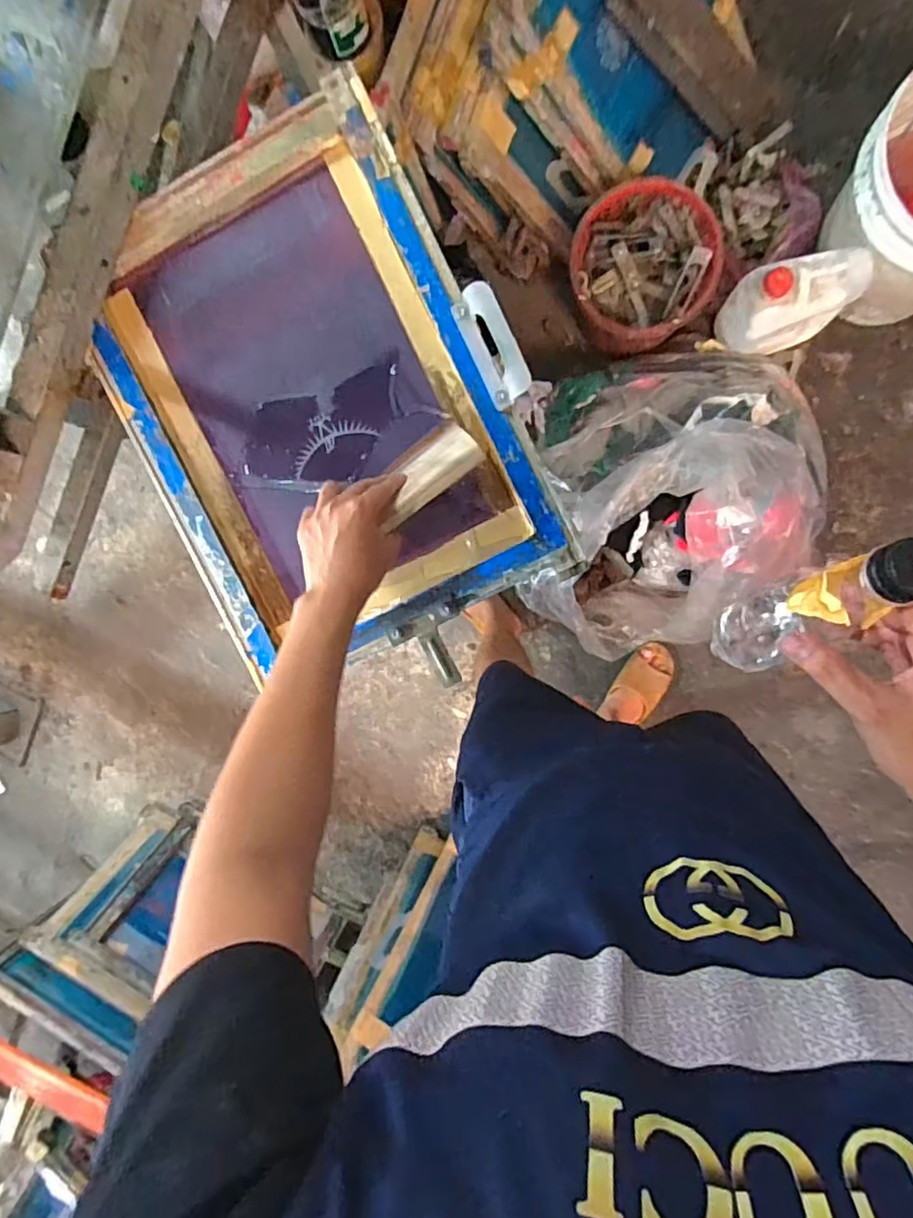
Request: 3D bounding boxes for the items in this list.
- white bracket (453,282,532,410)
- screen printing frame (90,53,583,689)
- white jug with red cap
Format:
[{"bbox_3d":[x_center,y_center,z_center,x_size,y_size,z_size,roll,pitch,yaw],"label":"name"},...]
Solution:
[{"bbox_3d":[0.038,-0.272,0.636,0.055,0.013,0.118,-20,96,51],"label":"white bracket"},{"bbox_3d":[-0.155,-0.212,0.674,0.384,0.043,0.521,-25,94,8],"label":"screen printing frame"},{"bbox_3d":[0.600,-0.547,1.114,0.193,0.222,0.107,-11,92,10],"label":"white jug with red cap"}]

